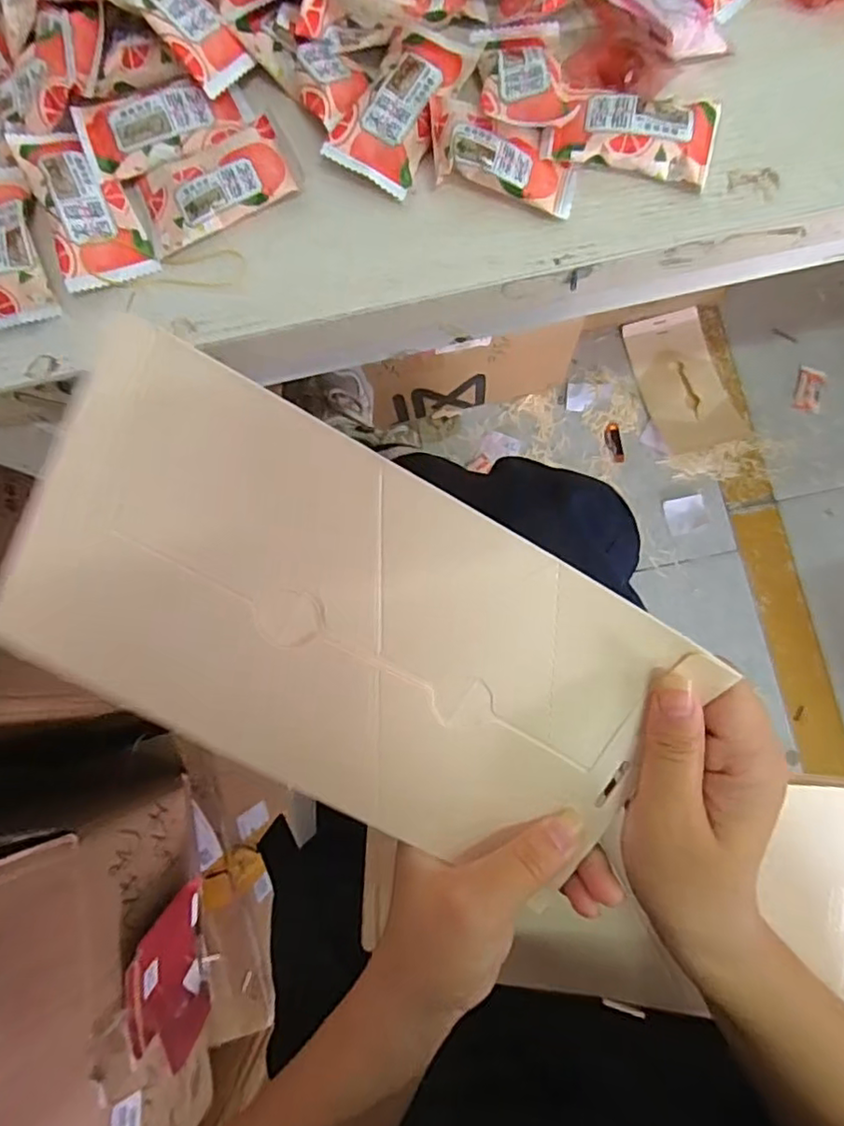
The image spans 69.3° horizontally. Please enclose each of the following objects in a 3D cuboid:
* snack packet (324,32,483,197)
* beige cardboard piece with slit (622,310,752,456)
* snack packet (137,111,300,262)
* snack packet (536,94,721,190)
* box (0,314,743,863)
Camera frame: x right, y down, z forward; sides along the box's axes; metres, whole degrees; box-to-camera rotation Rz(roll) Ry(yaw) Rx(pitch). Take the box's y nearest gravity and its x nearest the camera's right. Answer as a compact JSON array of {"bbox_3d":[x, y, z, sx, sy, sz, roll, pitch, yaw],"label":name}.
[{"bbox_3d":[-0.007,-0.202,0.266,0.037,0.010,0.076,30,85,7],"label":"snack packet"},{"bbox_3d":[0.430,-0.301,0.994,0.133,0.032,0.239,-18,81,1],"label":"beige cardboard piece with slit"},{"bbox_3d":[-0.090,-0.166,0.265,0.069,0.007,0.036,-26,81,0],"label":"snack packet"},{"bbox_3d":[0.089,-0.183,0.259,0.070,0.013,0.035,11,83,5],"label":"snack packet"},{"bbox_3d":[-0.027,0.029,0.220,0.229,0.007,0.127,29,105,-7],"label":"box"}]

